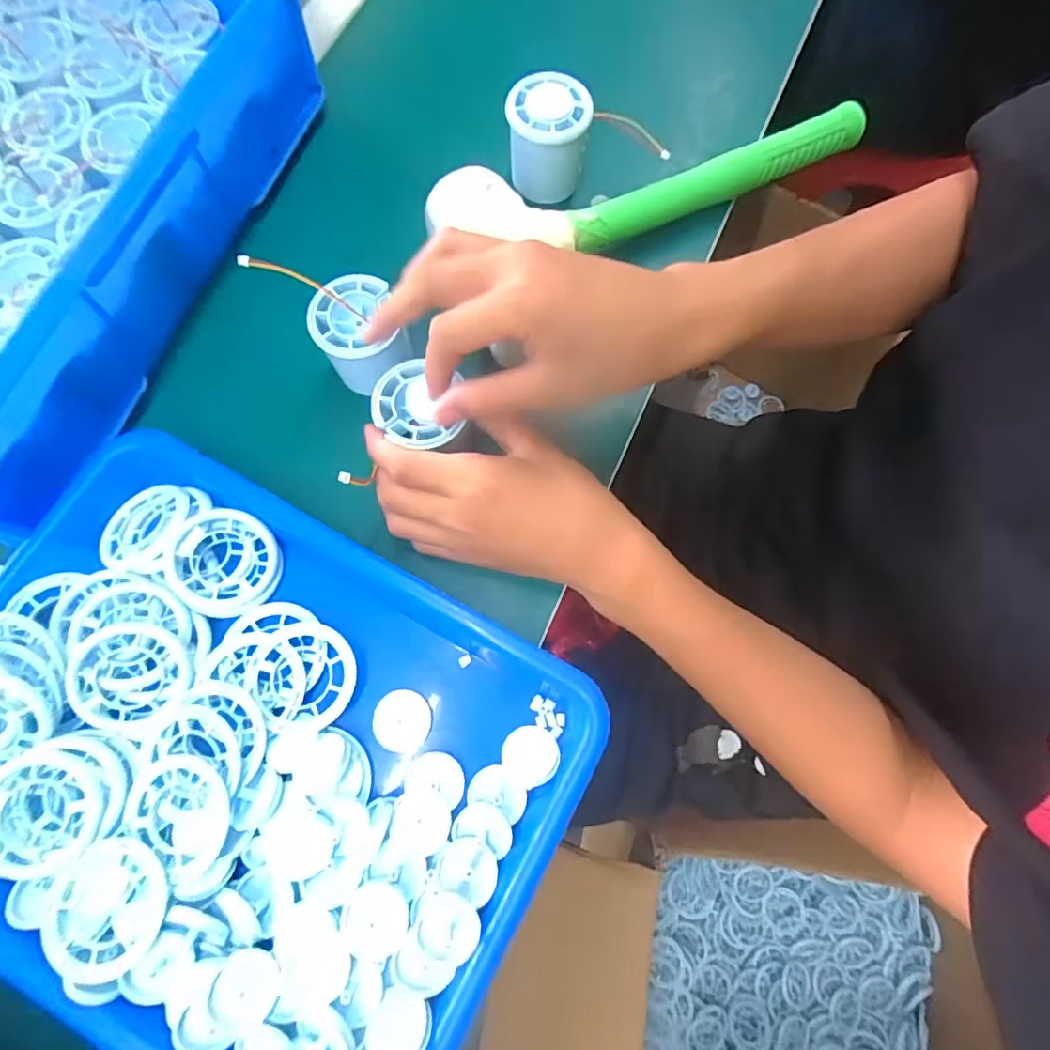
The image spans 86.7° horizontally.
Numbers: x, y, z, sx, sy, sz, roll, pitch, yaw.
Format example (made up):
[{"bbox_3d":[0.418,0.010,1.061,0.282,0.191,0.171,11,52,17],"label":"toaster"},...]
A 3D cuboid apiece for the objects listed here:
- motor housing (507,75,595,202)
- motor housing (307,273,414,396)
[{"bbox_3d":[0.015,-0.264,0.385,0.054,0.051,0.058,0,75,-1],"label":"motor housing"},{"bbox_3d":[-0.099,-0.116,0.348,0.054,0.052,0.055,-42,79,-11],"label":"motor housing"}]

